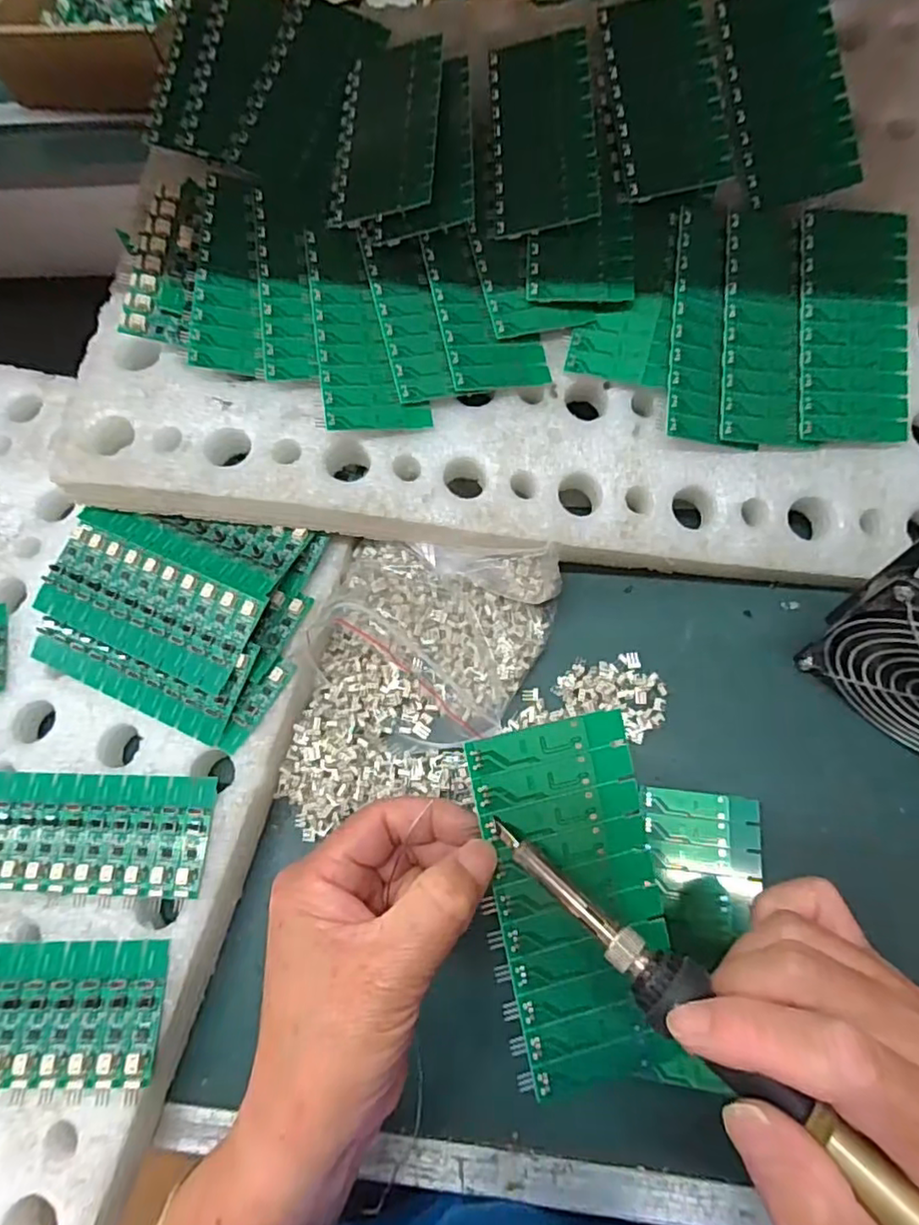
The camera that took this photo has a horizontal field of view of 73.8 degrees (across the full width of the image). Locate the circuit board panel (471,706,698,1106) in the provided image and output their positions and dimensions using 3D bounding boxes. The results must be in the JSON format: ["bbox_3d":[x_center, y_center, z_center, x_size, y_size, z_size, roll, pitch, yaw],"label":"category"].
[{"bbox_3d":[0.047,0.112,0.235,0.062,0.004,0.139,-12,92,-8],"label":"circuit board panel"}]

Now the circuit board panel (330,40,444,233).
[{"bbox_3d":[-0.044,-0.302,0.381,0.066,0.007,0.136,-2,73,18],"label":"circuit board panel"}]

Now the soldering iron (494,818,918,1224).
[{"bbox_3d":[0.099,0.146,0.178,0.223,0.025,0.020,36,74,26],"label":"soldering iron"}]

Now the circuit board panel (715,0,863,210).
[{"bbox_3d":[0.199,-0.318,0.373,0.061,0.007,0.136,-8,88,14],"label":"circuit board panel"}]

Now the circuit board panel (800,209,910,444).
[{"bbox_3d":[0.233,-0.171,0.362,0.063,0.011,0.140,3,86,4],"label":"circuit board panel"}]

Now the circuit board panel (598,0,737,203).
[{"bbox_3d":[0.128,-0.321,0.377,0.064,0.010,0.136,-5,82,0],"label":"circuit board panel"}]

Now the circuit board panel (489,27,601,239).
[{"bbox_3d":[0.051,-0.298,0.377,0.062,0.005,0.135,-4,80,15],"label":"circuit board panel"}]

